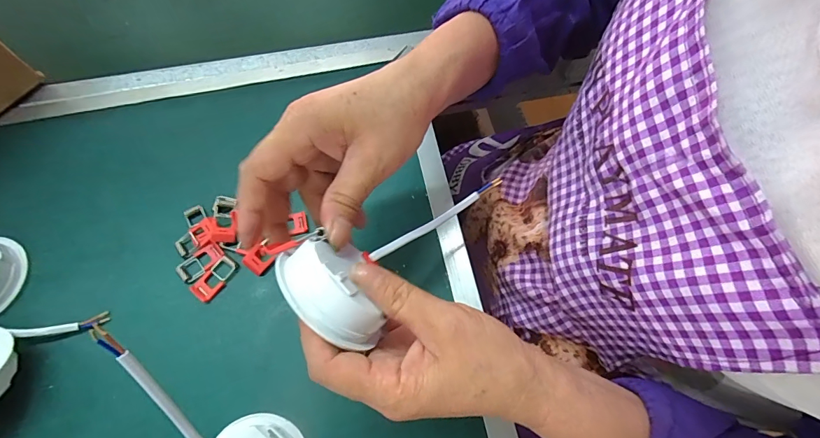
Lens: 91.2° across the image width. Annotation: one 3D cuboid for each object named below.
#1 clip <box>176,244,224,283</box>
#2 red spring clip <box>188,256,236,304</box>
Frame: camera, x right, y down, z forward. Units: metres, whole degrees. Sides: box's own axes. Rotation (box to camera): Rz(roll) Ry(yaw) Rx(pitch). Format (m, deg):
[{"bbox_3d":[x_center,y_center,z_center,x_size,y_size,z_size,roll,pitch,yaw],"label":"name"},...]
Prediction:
[{"bbox_3d":[-0.169,0.034,0.322,0.019,0.005,0.035,41,70,16],"label":"clip"},{"bbox_3d":[-0.154,0.046,0.317,0.019,0.004,0.037,37,69,15],"label":"red spring clip"}]

